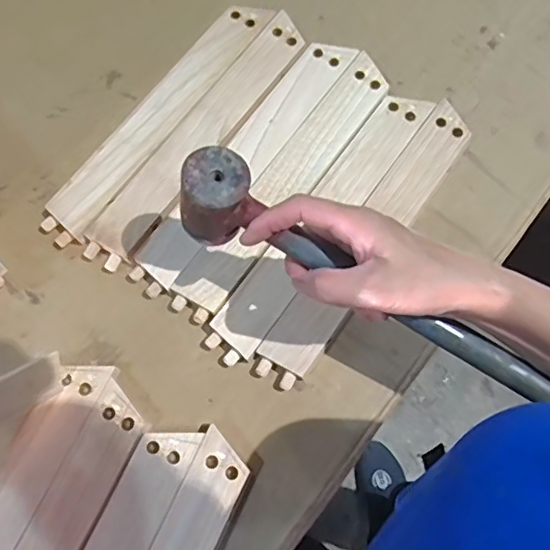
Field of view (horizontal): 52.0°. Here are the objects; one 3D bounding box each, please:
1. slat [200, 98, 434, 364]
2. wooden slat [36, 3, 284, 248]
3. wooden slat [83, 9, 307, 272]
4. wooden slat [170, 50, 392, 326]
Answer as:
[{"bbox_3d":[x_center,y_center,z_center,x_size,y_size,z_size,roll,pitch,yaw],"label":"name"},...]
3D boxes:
[{"bbox_3d":[0.042,-0.046,0.500,0.045,0.026,0.289,36,78,10],"label":"slat"},{"bbox_3d":[-0.107,-0.149,0.536,0.047,0.025,0.290,35,78,10],"label":"wooden slat"},{"bbox_3d":[-0.068,-0.126,0.526,0.044,0.024,0.288,36,78,10],"label":"wooden slat"},{"bbox_3d":[0.010,-0.080,0.510,0.047,0.027,0.286,35,78,10],"label":"wooden slat"}]

